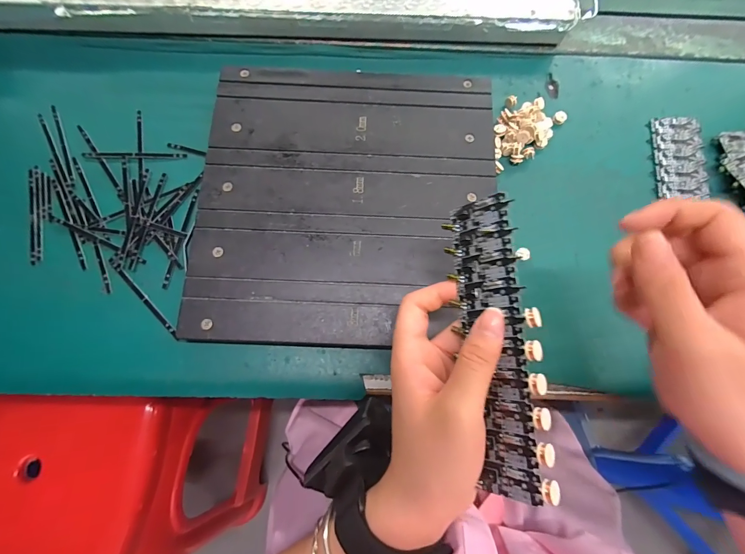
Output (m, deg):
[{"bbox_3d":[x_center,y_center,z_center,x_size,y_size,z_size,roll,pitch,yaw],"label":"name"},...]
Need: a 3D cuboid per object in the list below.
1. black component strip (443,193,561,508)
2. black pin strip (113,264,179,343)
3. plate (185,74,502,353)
[{"bbox_3d":[0.066,0.032,0.184,0.005,0.043,0.153,8,73,-42],"label":"black component strip"},{"bbox_3d":[-0.167,0.017,0.256,0.005,0.005,0.076,-43,77,-12],"label":"black pin strip"},{"bbox_3d":[-0.018,-0.064,0.267,0.219,0.014,0.226,0,73,0],"label":"plate"}]

